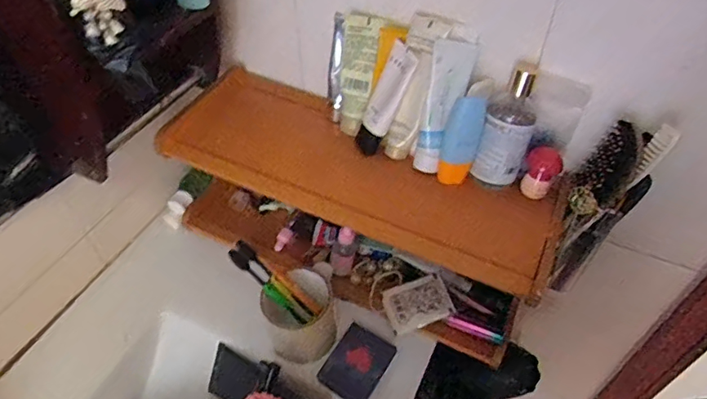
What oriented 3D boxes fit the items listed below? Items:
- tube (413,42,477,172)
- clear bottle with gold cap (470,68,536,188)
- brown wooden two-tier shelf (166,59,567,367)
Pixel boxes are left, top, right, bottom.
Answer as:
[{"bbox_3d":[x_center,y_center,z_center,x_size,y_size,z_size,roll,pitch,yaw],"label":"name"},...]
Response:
[{"bbox_3d":[0.099,-0.103,0.567,0.038,0.149,0.033,21,25,16],"label":"tube"},{"bbox_3d":[0.175,-0.080,0.558,0.052,0.137,0.047,18,24,14],"label":"clear bottle with gold cap"},{"bbox_3d":[0.001,0.009,0.664,0.474,0.177,0.180,21,50,18],"label":"brown wooden two-tier shelf"}]

